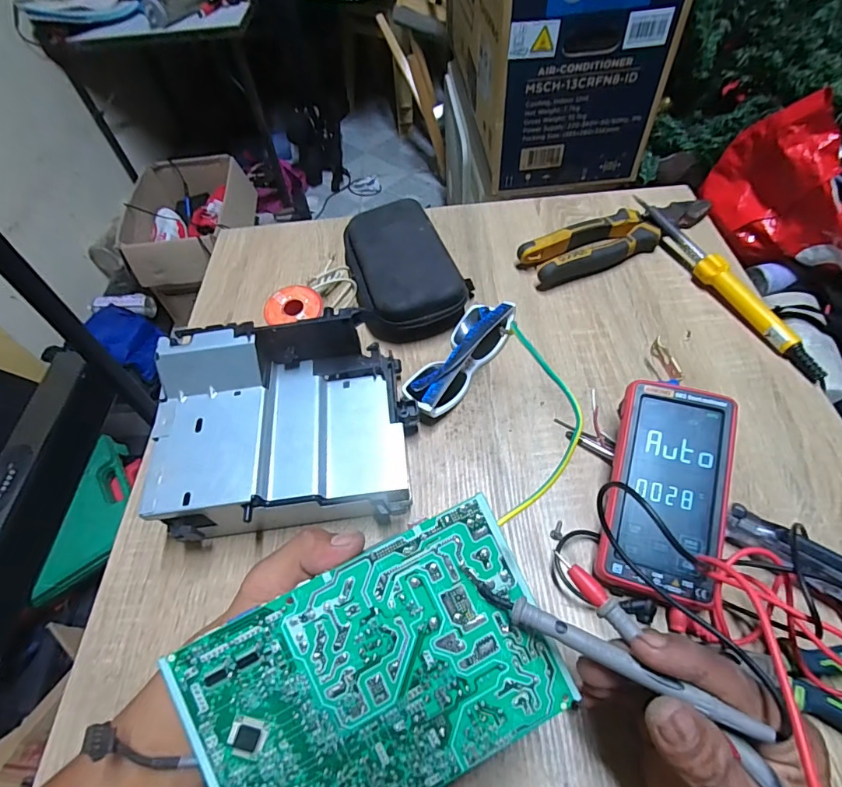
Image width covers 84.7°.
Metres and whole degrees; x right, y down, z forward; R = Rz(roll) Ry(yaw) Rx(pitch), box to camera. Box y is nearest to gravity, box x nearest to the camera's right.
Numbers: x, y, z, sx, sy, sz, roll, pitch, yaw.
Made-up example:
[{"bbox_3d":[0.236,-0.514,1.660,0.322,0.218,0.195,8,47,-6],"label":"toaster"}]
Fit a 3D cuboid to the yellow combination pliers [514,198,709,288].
[{"bbox_3d":[0.223,-0.177,0.512,0.234,0.026,0.059,-23,56,-10],"label":"yellow combination pliers"}]

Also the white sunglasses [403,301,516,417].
[{"bbox_3d":[0.033,-0.040,0.426,0.049,0.040,0.139,28,62,22],"label":"white sunglasses"}]

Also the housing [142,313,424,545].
[{"bbox_3d":[-0.104,0.024,0.357,0.184,0.085,0.142,-8,55,0],"label":"housing"}]

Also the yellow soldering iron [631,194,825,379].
[{"bbox_3d":[0.299,-0.116,0.463,0.022,0.029,0.254,-21,56,-9],"label":"yellow soldering iron"}]

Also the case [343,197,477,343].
[{"bbox_3d":[-0.017,-0.133,0.493,0.114,0.052,0.180,-18,56,-8],"label":"case"}]

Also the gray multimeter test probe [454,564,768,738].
[{"bbox_3d":[0.080,0.120,0.215,0.134,0.010,0.011,20,59,22],"label":"gray multimeter test probe"}]

